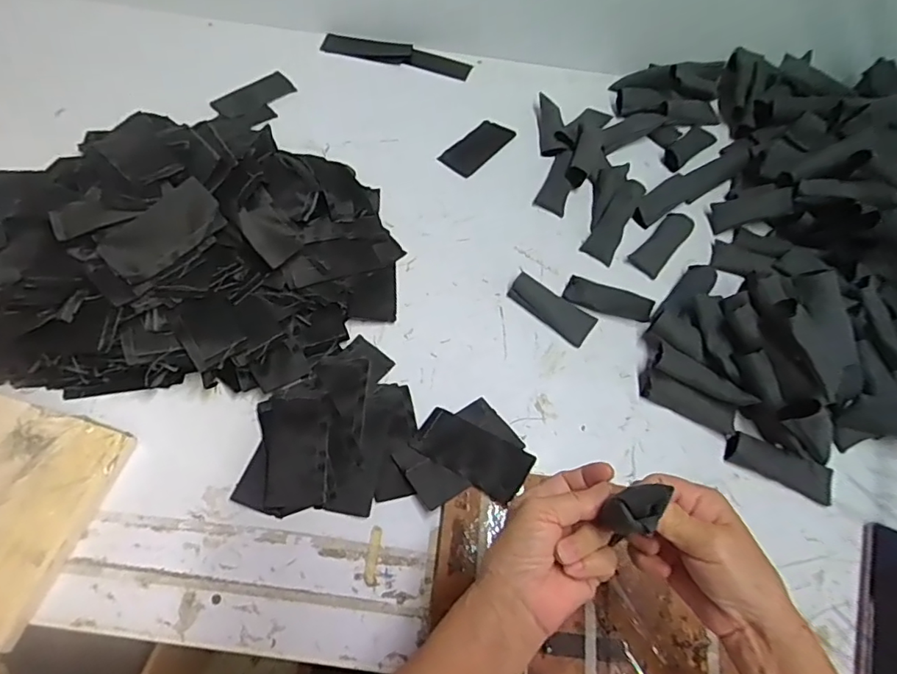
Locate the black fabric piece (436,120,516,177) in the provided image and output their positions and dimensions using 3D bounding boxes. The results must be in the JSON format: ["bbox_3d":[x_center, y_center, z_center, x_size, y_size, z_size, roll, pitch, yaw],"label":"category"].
[{"bbox_3d":[0.041,-0.268,0.780,0.057,0.006,0.109,38,64,17],"label":"black fabric piece"}]

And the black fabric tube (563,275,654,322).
[{"bbox_3d":[0.186,-0.045,0.645,0.098,0.026,0.036,28,62,12],"label":"black fabric tube"}]

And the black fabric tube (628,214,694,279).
[{"bbox_3d":[0.267,-0.118,0.691,0.037,0.017,0.101,37,64,16],"label":"black fabric tube"}]

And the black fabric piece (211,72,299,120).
[{"bbox_3d":[-0.279,-0.348,0.800,0.115,0.011,0.047,-39,70,-23],"label":"black fabric piece"}]

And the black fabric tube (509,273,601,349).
[{"bbox_3d":[0.119,-0.034,0.647,0.103,0.013,0.042,37,64,16],"label":"black fabric tube"}]

